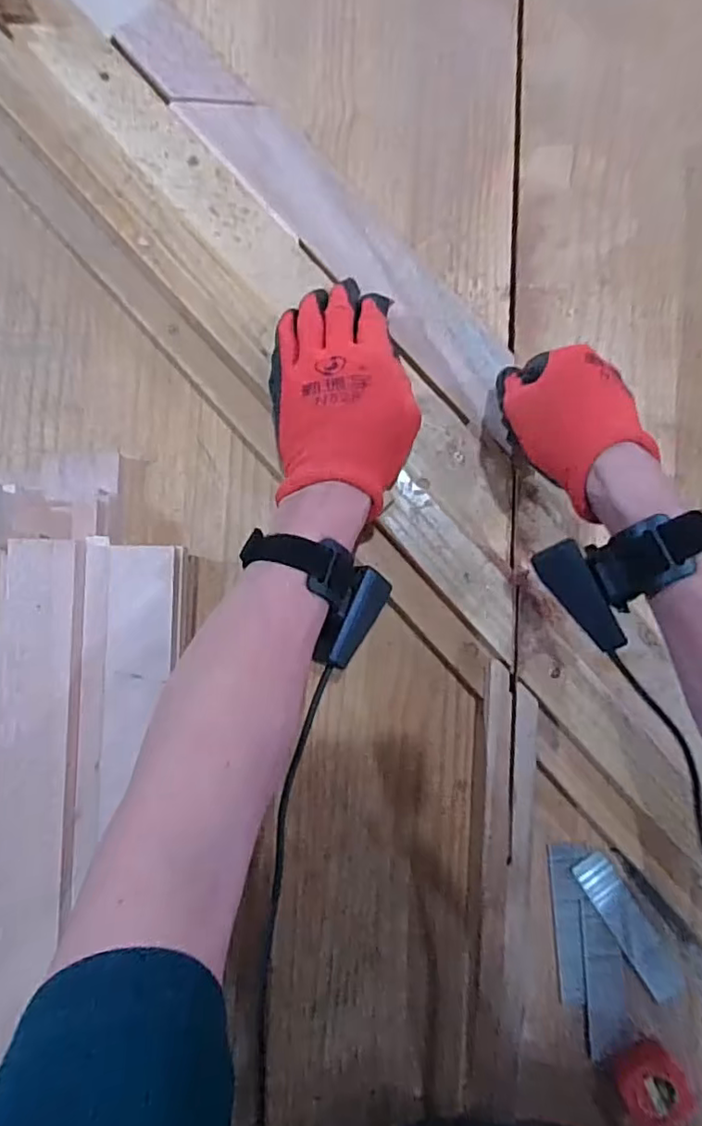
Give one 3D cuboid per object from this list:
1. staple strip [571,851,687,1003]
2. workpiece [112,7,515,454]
[{"bbox_3d":[0.209,0.272,0.440,0.029,0.004,0.115,-33,86,-2],"label":"staple strip"},{"bbox_3d":[0.009,-0.247,0.470,0.072,0.010,0.355,-44,86,-12],"label":"workpiece"}]

